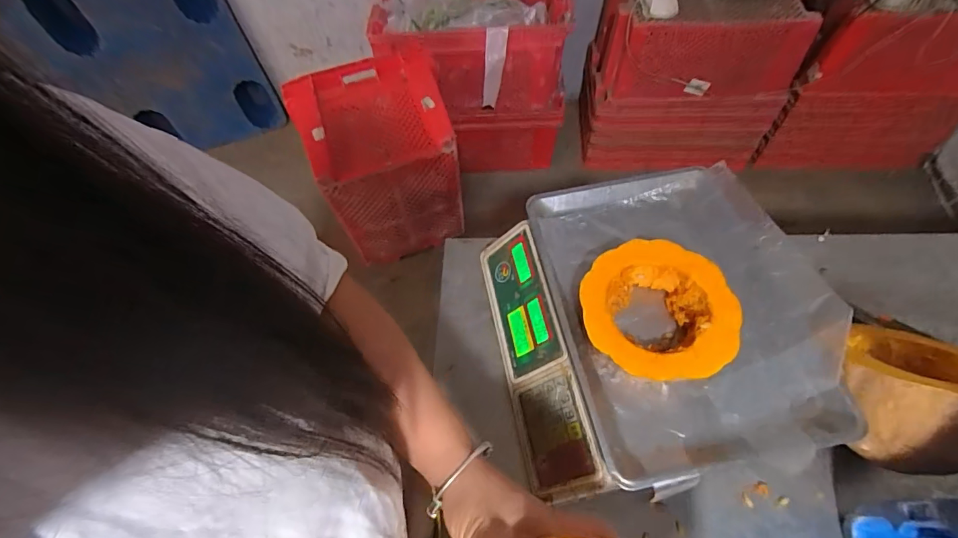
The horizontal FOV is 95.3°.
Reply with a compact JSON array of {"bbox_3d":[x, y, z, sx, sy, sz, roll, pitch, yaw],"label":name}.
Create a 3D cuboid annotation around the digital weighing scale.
[{"bbox_3d":[0.197,0.056,0.508,0.337,0.095,0.327,-11,60,-3],"label":"digital weighing scale"}]

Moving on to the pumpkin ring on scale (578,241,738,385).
[{"bbox_3d":[0.180,0.046,0.449,0.150,0.047,0.144,-2,60,3],"label":"pumpkin ring on scale"}]

